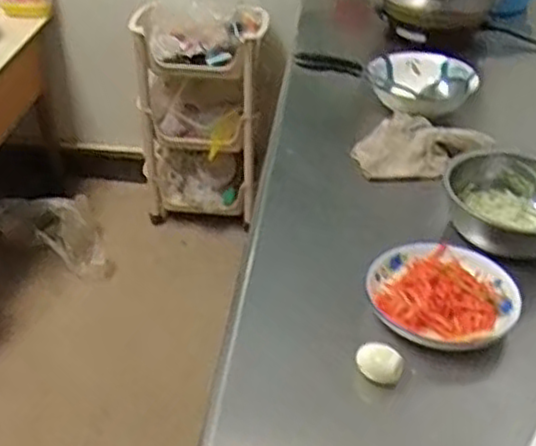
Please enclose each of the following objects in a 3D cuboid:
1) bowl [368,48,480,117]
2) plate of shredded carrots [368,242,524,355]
[{"bbox_3d":[0.298,-0.270,1.372,0.202,0.059,0.156,14,38,16],"label":"bowl"},{"bbox_3d":[0.224,0.080,0.907,0.182,0.042,0.172,14,38,16],"label":"plate of shredded carrots"}]

